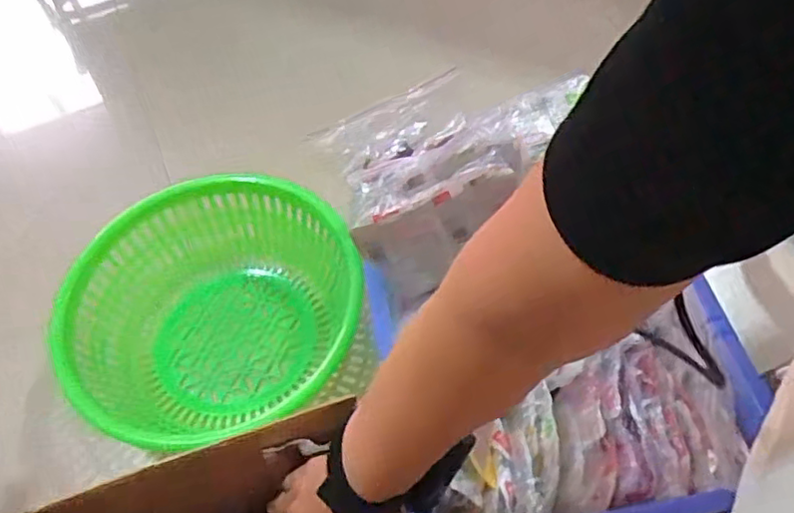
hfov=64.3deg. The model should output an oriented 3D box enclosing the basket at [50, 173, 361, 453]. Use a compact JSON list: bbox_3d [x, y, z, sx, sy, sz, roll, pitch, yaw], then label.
[{"bbox_3d":[-0.212,0.065,0.779,0.312,0.141,0.321,-9,56,-2],"label":"basket"}]

